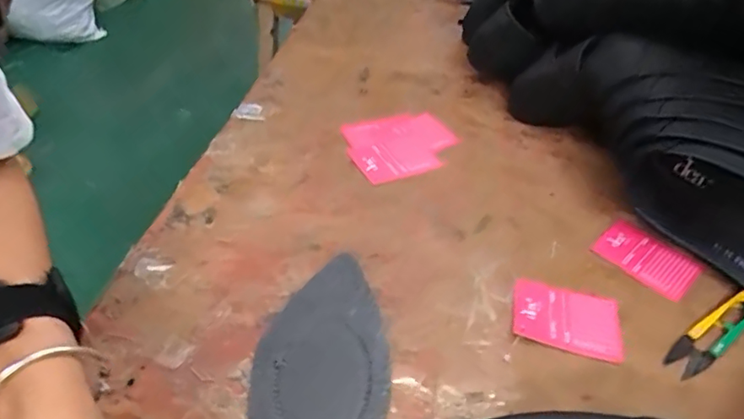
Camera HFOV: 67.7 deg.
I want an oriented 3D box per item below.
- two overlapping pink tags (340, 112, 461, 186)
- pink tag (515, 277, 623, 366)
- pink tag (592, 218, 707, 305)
[{"bbox_3d":[0.029,-0.068,0.538,0.114,0.007,0.090,-18,46,-24],"label":"two overlapping pink tags"},{"bbox_3d":[0.137,0.075,0.389,0.073,0.004,0.049,14,42,9],"label":"pink tag"},{"bbox_3d":[0.218,0.038,0.441,0.049,0.006,0.072,-31,53,-34],"label":"pink tag"}]

